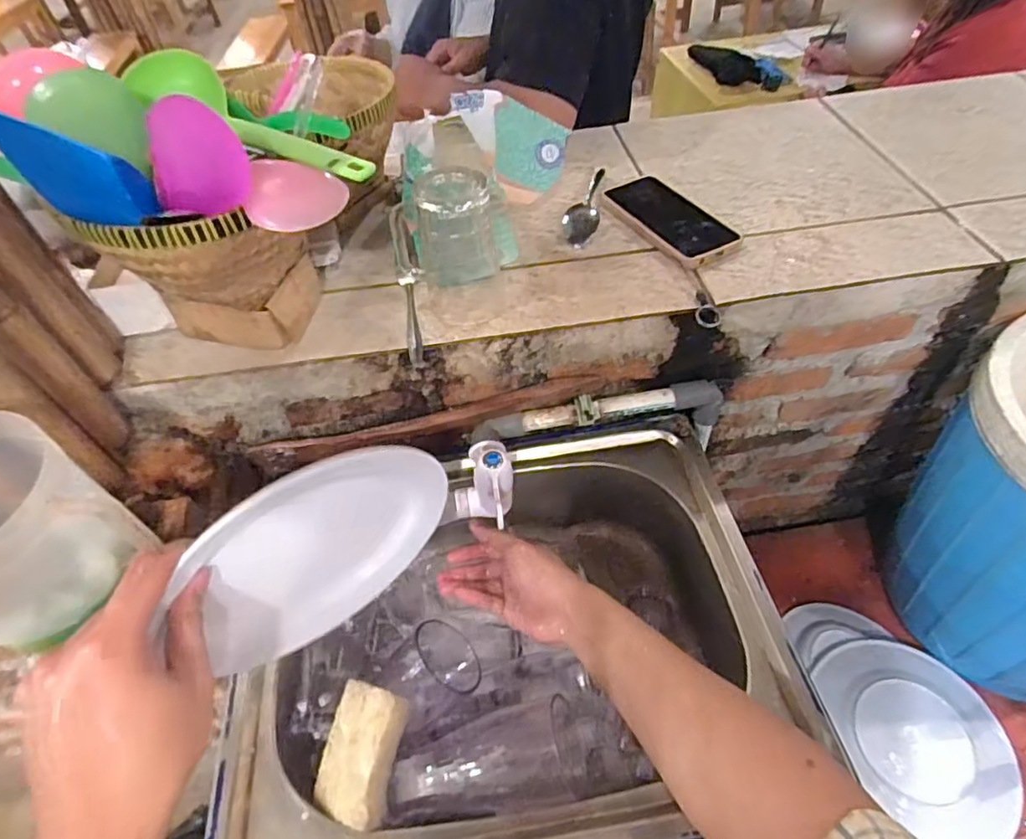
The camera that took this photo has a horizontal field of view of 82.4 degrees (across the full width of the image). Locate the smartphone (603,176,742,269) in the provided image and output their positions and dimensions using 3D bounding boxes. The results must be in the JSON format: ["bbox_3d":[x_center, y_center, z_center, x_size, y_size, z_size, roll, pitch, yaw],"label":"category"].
[{"bbox_3d":[0.177,-0.227,0.661,0.084,0.010,0.172,-23,52,-16],"label":"smartphone"}]

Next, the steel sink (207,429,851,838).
[{"bbox_3d":[-0.007,0.222,0.595,0.485,0.159,0.372,-9,50,-4],"label":"steel sink"}]

